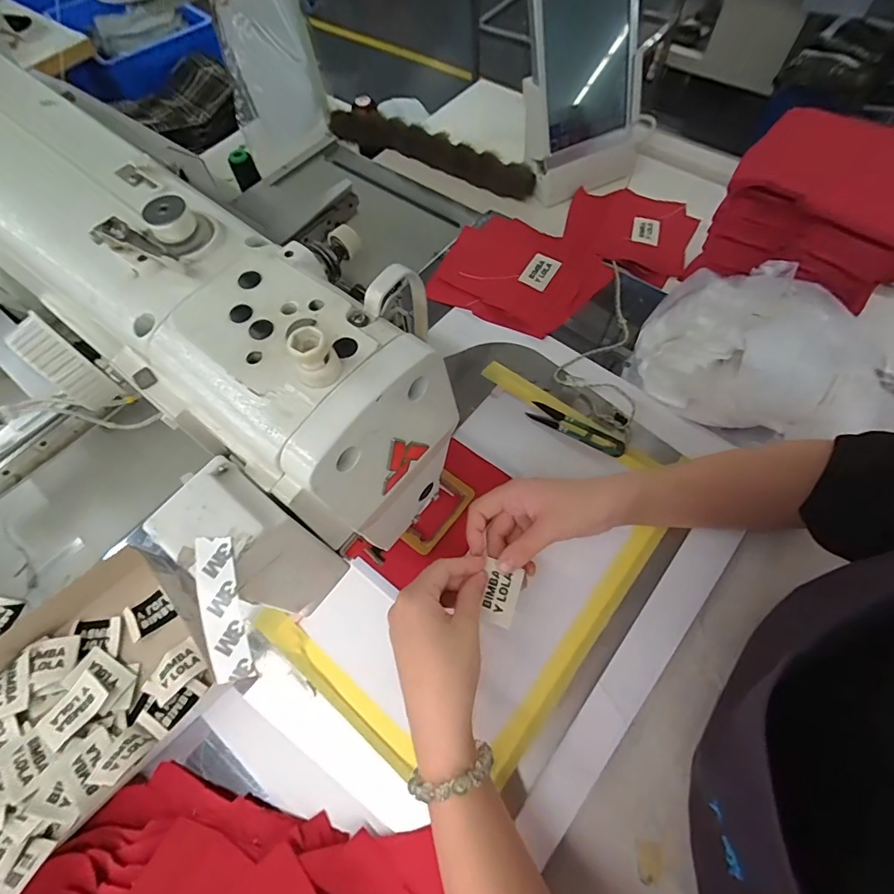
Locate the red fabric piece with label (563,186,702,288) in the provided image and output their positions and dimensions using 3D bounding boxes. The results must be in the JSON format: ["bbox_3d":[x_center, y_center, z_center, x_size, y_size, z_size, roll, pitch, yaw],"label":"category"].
[{"bbox_3d":[0.250,-0.298,0.640,0.170,0.029,0.167,20,66,13],"label":"red fabric piece with label"}]

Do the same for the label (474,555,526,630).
[{"bbox_3d":[0.041,0.117,0.368,0.032,0.004,0.045,22,64,5],"label":"label"}]

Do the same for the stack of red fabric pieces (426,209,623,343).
[{"bbox_3d":[0.091,-0.221,0.583,0.189,0.016,0.169,26,67,15],"label":"stack of red fabric pieces"}]

